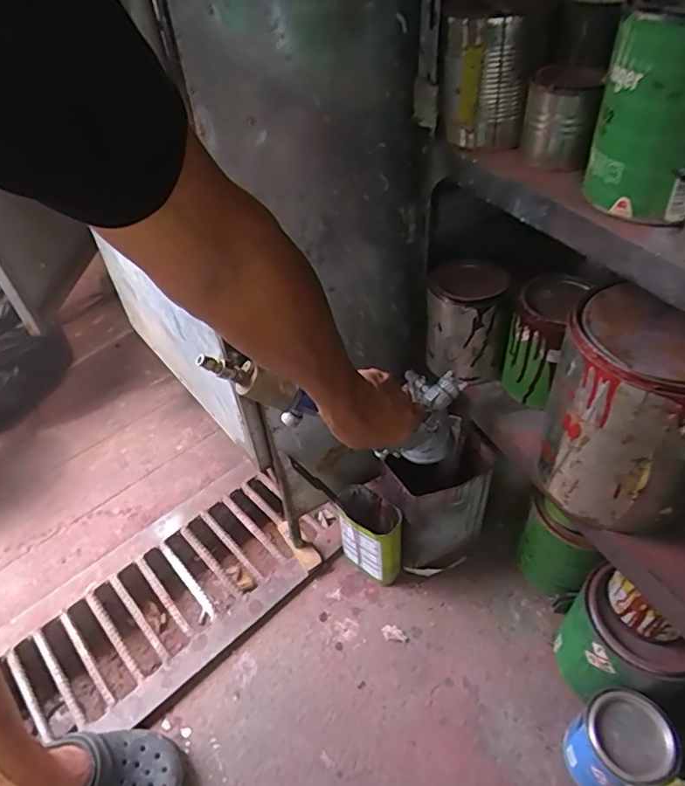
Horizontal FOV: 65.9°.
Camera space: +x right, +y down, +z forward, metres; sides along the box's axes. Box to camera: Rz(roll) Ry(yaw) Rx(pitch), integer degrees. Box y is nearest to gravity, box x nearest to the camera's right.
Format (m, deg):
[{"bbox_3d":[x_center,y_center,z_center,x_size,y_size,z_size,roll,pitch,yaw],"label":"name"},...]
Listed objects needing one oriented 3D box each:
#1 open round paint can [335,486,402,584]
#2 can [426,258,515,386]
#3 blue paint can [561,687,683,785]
[{"bbox_3d":[0.047,0.249,0.921,0.123,0.161,0.065,30,55,30],"label":"open round paint can"},{"bbox_3d":[0.159,-0.094,0.679,0.099,0.140,0.097,7,47,12],"label":"can"},{"bbox_3d":[0.365,0.477,0.706,0.105,0.141,0.105,-35,52,-26],"label":"blue paint can"}]

